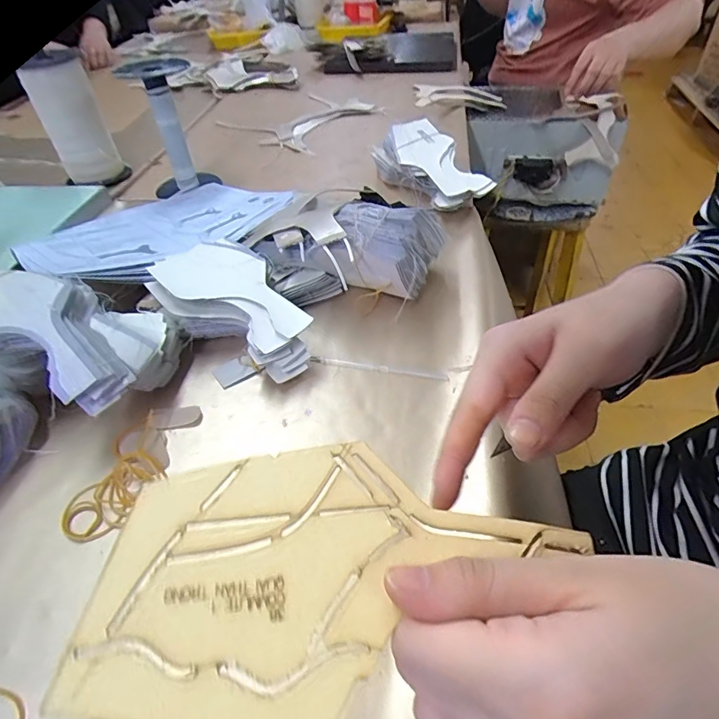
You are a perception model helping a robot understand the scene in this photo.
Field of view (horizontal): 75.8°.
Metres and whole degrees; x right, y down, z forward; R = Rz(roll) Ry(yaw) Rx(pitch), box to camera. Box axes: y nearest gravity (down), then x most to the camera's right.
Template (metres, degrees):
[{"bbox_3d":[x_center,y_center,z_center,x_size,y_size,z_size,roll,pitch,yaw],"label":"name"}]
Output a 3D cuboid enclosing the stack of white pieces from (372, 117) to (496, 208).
[{"bbox_3d":[0.093,-0.258,0.623,0.086,0.073,0.180,-23,49,-18],"label":"stack of white pieces"}]

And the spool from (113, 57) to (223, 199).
[{"bbox_3d":[-0.268,-0.328,0.655,0.090,0.171,0.080,-18,48,-12],"label":"spool"}]

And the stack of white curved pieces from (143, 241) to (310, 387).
[{"bbox_3d":[-0.122,-0.047,0.441,0.093,0.055,0.182,-33,52,-26],"label":"stack of white curved pieces"}]

